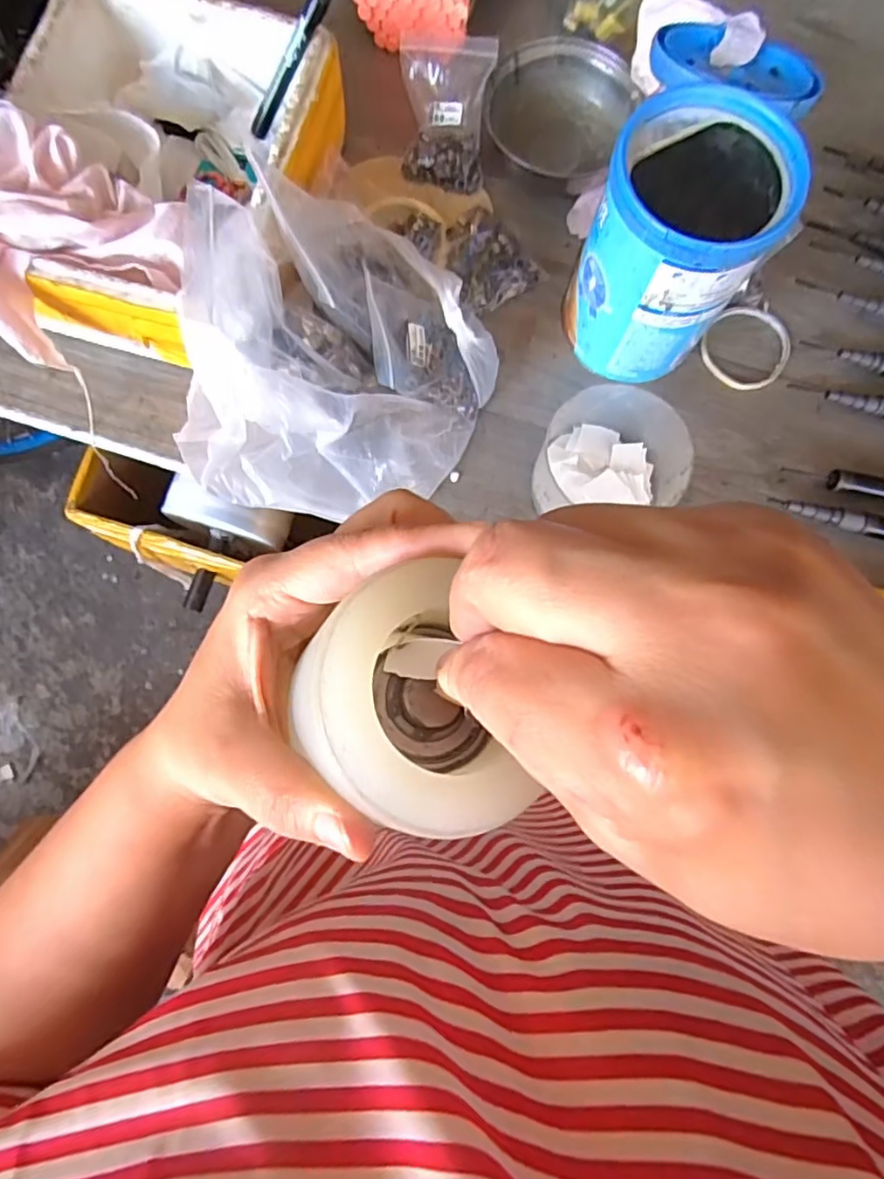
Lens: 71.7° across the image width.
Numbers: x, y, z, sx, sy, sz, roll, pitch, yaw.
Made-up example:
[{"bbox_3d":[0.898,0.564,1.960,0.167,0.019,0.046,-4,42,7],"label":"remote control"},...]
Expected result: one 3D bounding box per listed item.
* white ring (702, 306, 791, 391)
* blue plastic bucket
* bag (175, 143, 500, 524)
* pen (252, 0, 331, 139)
[{"bbox_3d":[0.285,-0.226,0.572,0.081,0.004,0.085,0,79,0],"label":"white ring"},{"bbox_3d":[0.183,-0.269,0.493,0.129,0.172,0.138,29,80,6],"label":"blue plastic bucket"},{"bbox_3d":[-0.077,-0.179,0.480,0.221,0.164,0.243,15,79,3],"label":"bag"},{"bbox_3d":[-0.123,-0.445,0.511,0.138,0.017,0.017,-40,78,37],"label":"pen"}]

